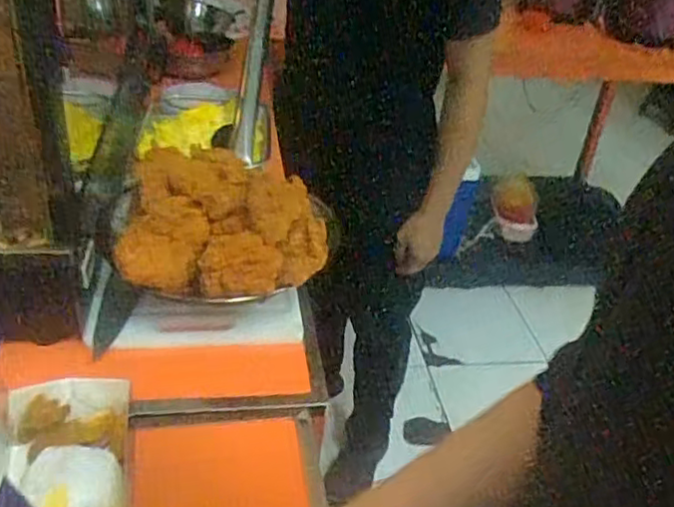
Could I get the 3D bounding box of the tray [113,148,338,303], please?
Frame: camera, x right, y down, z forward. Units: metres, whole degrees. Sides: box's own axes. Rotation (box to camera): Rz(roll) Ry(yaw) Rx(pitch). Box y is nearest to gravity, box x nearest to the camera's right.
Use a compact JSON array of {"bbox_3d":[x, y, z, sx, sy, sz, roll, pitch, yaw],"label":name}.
[{"bbox_3d":[-0.132,-0.032,0.739,0.220,0.098,0.164,-7,36,-18],"label":"tray"}]

